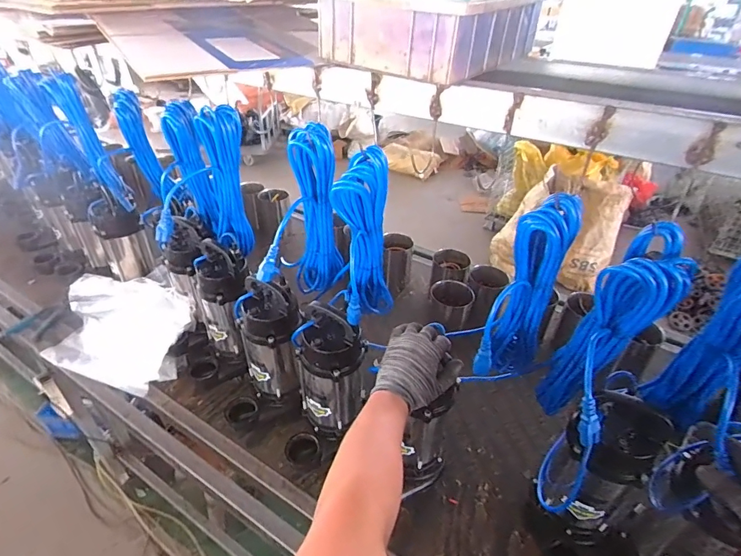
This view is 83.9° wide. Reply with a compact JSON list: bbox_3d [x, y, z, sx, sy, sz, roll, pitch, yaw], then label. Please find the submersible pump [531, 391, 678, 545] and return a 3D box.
[{"bbox_3d":[0.373,0.327,0.683,0.116,0.302,0.136,-23,44,-29],"label":"submersible pump"}]

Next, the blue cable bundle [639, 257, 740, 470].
[{"bbox_3d":[0.430,0.104,0.516,0.069,0.308,0.109,25,43,27],"label":"blue cable bundle"}]

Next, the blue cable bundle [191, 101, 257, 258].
[{"bbox_3d":[-0.311,-0.202,0.903,0.083,0.320,0.068,-14,40,-20],"label":"blue cable bundle"}]

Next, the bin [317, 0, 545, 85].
[{"bbox_3d":[0.106,-0.405,0.672,0.242,0.087,0.323,23,42,25],"label":"bin"}]

